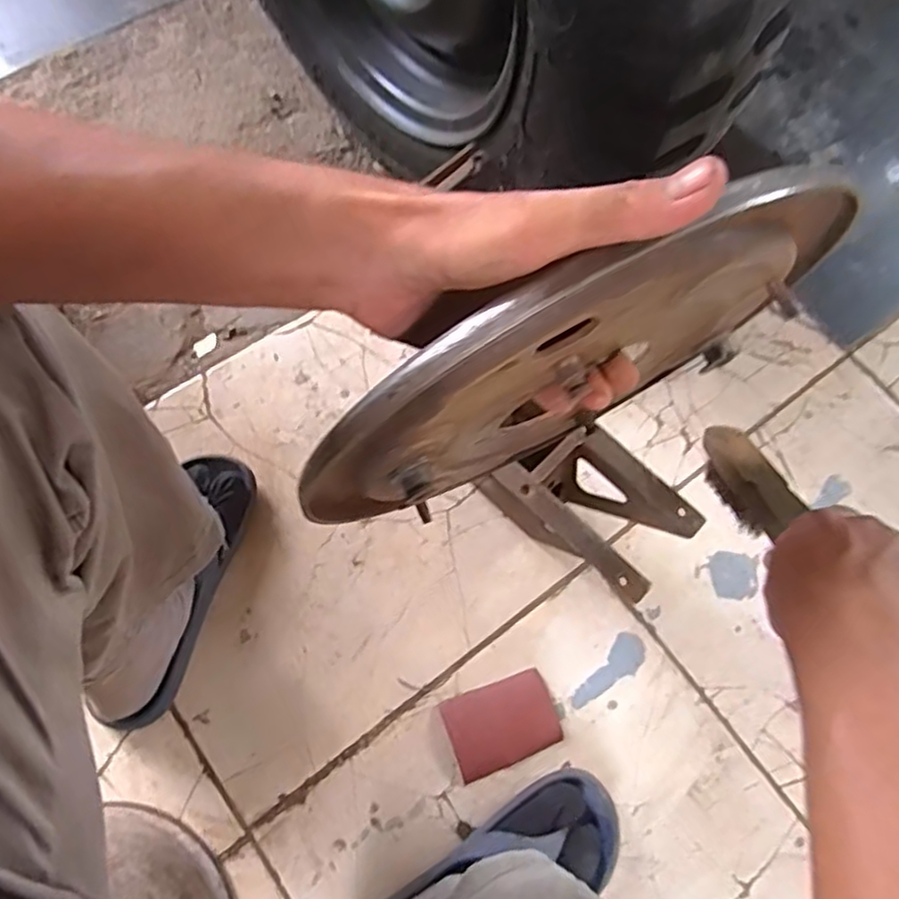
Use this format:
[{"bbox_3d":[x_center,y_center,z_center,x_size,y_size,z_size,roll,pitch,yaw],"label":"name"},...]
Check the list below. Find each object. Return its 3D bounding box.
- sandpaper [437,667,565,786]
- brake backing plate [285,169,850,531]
[{"bbox_3d":[0.050,0.259,0.661,0.102,0.004,0.072,-18,72,-12],"label":"sandpaper"},{"bbox_3d":[0.064,-0.033,0.351,0.281,0.261,0.026,-27,75,-10],"label":"brake backing plate"}]

